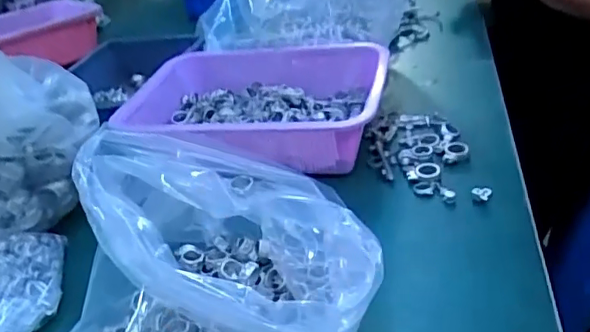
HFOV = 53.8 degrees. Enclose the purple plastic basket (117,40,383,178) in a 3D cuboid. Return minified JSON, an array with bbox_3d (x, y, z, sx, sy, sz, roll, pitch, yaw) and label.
[{"bbox_3d":[-0.044,-0.070,0.687,0.286,0.072,0.221,1,33,13],"label":"purple plastic basket"}]

